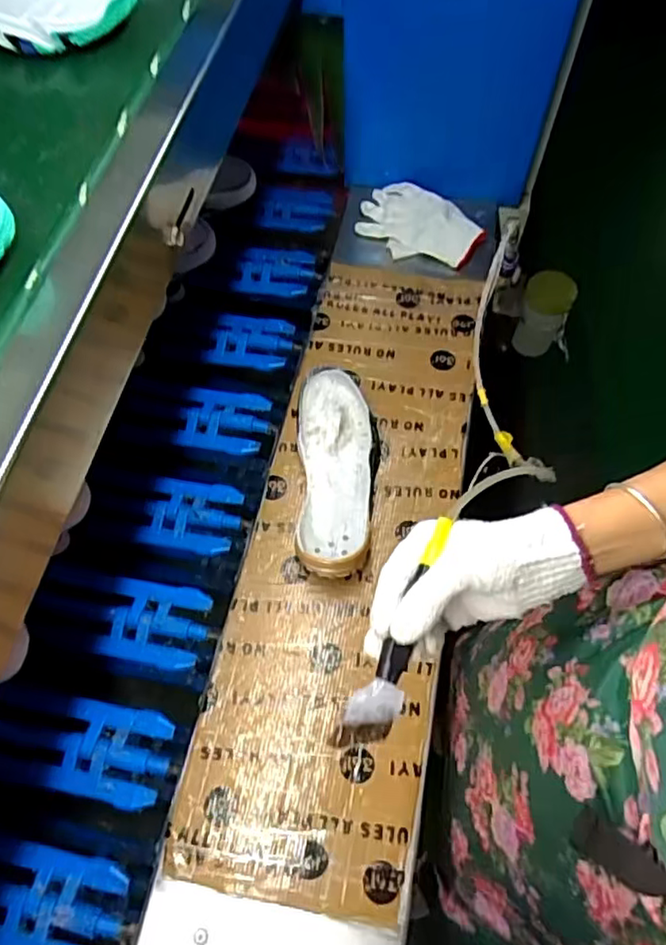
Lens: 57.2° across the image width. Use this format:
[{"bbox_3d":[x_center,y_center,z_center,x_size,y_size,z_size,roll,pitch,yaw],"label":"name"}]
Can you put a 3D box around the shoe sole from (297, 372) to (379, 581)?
[{"bbox_3d":[0.006,0.002,0.720,0.095,0.057,0.259,-1,60,0],"label":"shoe sole"}]

